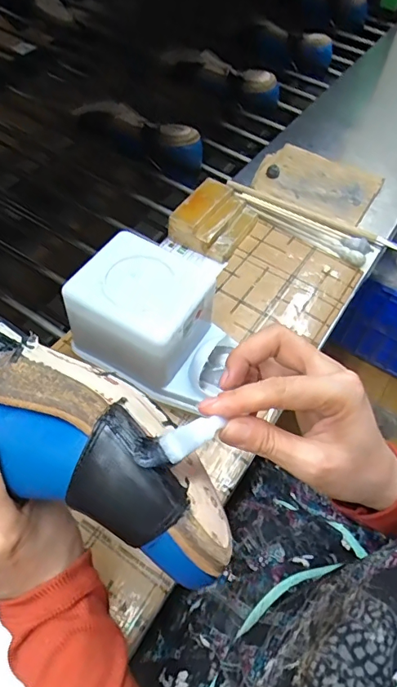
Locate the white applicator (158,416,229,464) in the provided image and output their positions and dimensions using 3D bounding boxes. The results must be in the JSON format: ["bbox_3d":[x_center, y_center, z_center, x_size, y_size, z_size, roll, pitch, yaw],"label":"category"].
[{"bbox_3d":[-0.001,0.043,0.220,0.013,0.010,0.049,36,17,18],"label":"white applicator"}]

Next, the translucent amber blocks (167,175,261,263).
[{"bbox_3d":[0.023,-0.158,0.579,0.081,0.041,0.103,28,58,13],"label":"translucent amber blocks"}]

